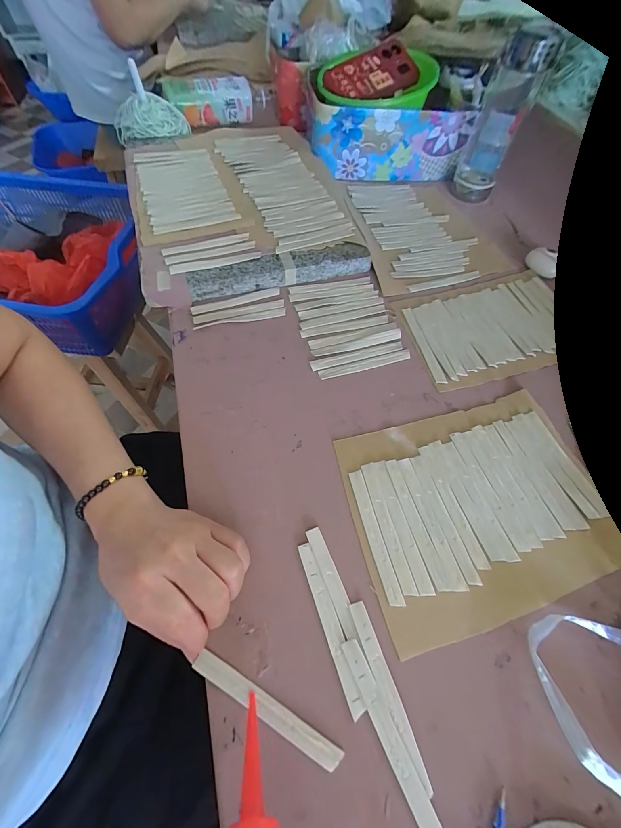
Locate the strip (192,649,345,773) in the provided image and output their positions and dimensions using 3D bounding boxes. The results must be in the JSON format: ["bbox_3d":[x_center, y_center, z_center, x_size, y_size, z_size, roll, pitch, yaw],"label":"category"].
[{"bbox_3d":[-0.031,0.204,0.220,0.113,0.004,0.014,27,63,10],"label":"strip"}]

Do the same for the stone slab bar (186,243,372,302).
[{"bbox_3d":[-0.038,-0.193,0.427,0.242,0.026,0.035,-14,63,-10],"label":"stone slab bar"}]

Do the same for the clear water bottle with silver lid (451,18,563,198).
[{"bbox_3d":[0.290,-0.446,0.489,0.066,0.189,0.065,18,62,7],"label":"clear water bottle with silver lid"}]

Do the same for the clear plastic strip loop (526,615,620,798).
[{"bbox_3d":[0.214,0.204,0.221,0.106,0.024,0.102,1,61,-2],"label":"clear plastic strip loop"}]

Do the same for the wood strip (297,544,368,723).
[{"bbox_3d":[0.015,0.160,0.245,0.012,0.004,0.116,-17,63,-12],"label":"wood strip"}]

